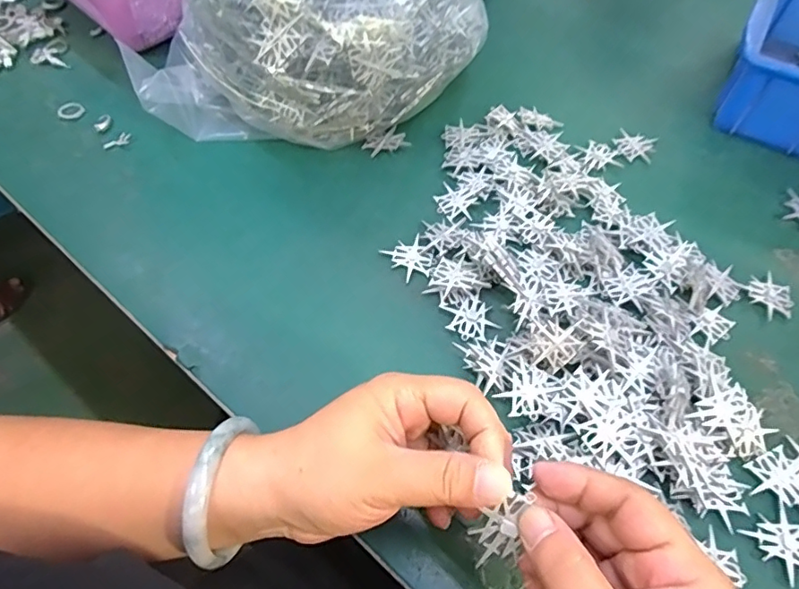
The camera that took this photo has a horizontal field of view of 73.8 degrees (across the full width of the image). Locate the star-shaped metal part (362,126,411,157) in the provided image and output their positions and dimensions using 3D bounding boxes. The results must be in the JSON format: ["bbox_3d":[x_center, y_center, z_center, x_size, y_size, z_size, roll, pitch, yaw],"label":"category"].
[{"bbox_3d":[-0.012,-0.129,0.450,0.037,0.008,0.024,-20,61,-13],"label":"star-shaped metal part"}]

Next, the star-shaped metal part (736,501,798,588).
[{"bbox_3d":[0.211,0.135,0.288,0.031,0.004,0.033,-26,62,-16],"label":"star-shaped metal part"}]

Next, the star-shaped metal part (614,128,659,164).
[{"bbox_3d":[0.200,-0.126,0.452,0.032,0.004,0.031,20,60,11],"label":"star-shaped metal part"}]

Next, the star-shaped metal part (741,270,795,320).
[{"bbox_3d":[0.262,0.001,0.374,0.032,0.005,0.034,-24,62,-15],"label":"star-shaped metal part"}]

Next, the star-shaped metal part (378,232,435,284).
[{"bbox_3d":[0.008,-0.026,0.387,0.030,0.005,0.033,-28,63,-17],"label":"star-shaped metal part"}]

